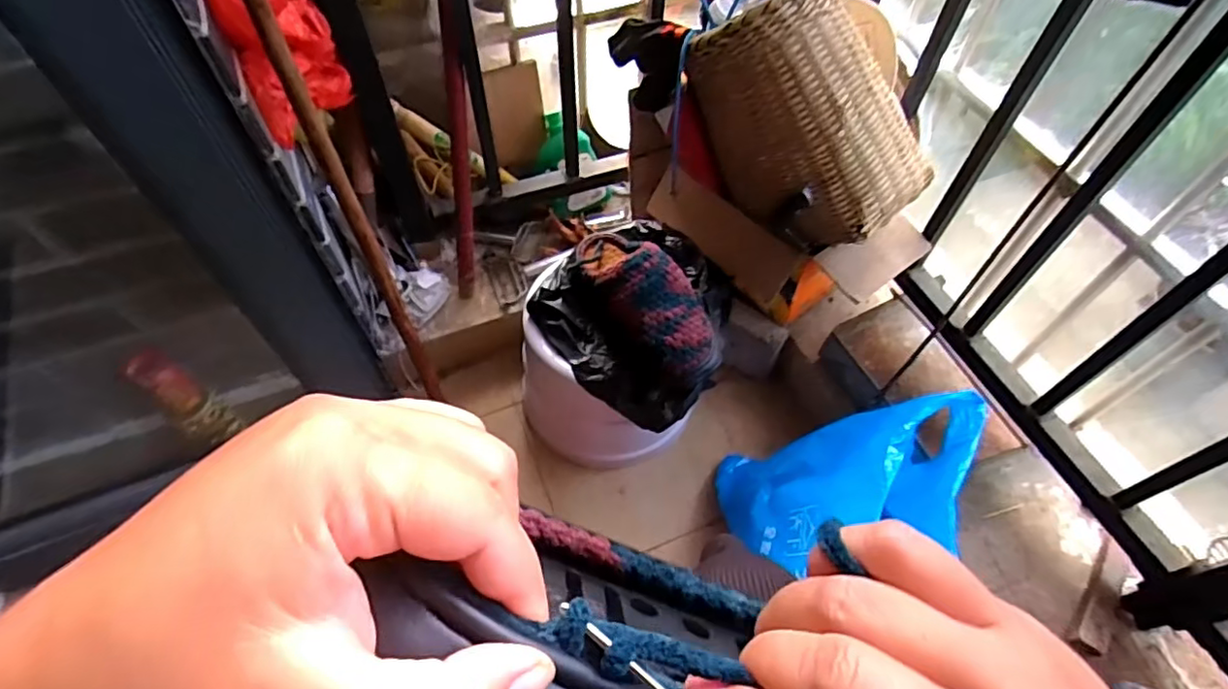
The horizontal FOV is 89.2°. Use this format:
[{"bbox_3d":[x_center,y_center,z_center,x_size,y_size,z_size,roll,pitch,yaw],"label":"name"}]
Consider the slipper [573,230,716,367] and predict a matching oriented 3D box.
[{"bbox_3d":[0.035,-0.073,0.784,0.095,0.072,0.249,-32,64,-21],"label":"slipper"}]

